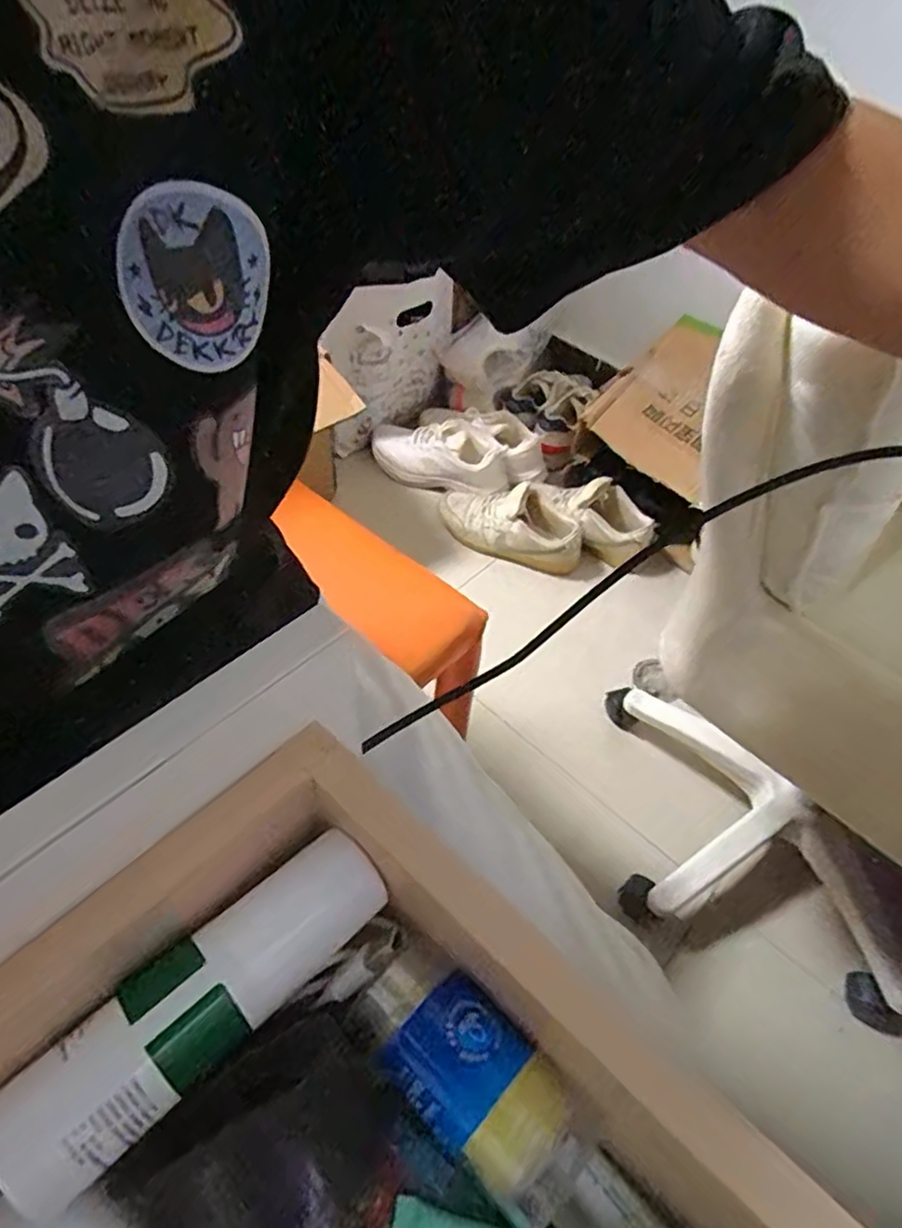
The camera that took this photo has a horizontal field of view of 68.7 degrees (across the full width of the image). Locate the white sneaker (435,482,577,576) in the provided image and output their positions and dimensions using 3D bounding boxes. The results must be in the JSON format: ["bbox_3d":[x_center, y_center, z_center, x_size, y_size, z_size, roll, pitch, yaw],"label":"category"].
[{"bbox_3d":[0.108,-0.165,1.216,0.281,0.093,0.112,30,55,17],"label":"white sneaker"}]

